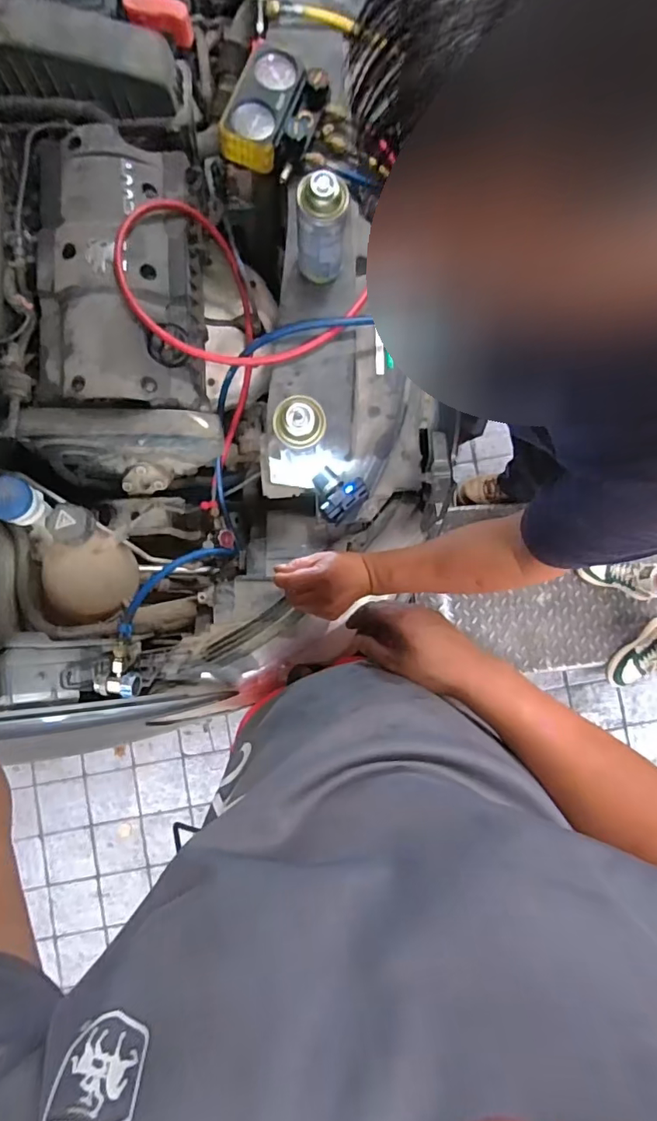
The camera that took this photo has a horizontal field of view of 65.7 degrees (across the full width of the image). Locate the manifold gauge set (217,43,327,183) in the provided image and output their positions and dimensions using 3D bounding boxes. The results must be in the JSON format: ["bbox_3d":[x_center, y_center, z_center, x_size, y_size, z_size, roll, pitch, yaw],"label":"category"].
[{"bbox_3d":[-0.073,-0.630,0.715,0.129,0.049,0.144,17,86,0],"label":"manifold gauge set"}]

